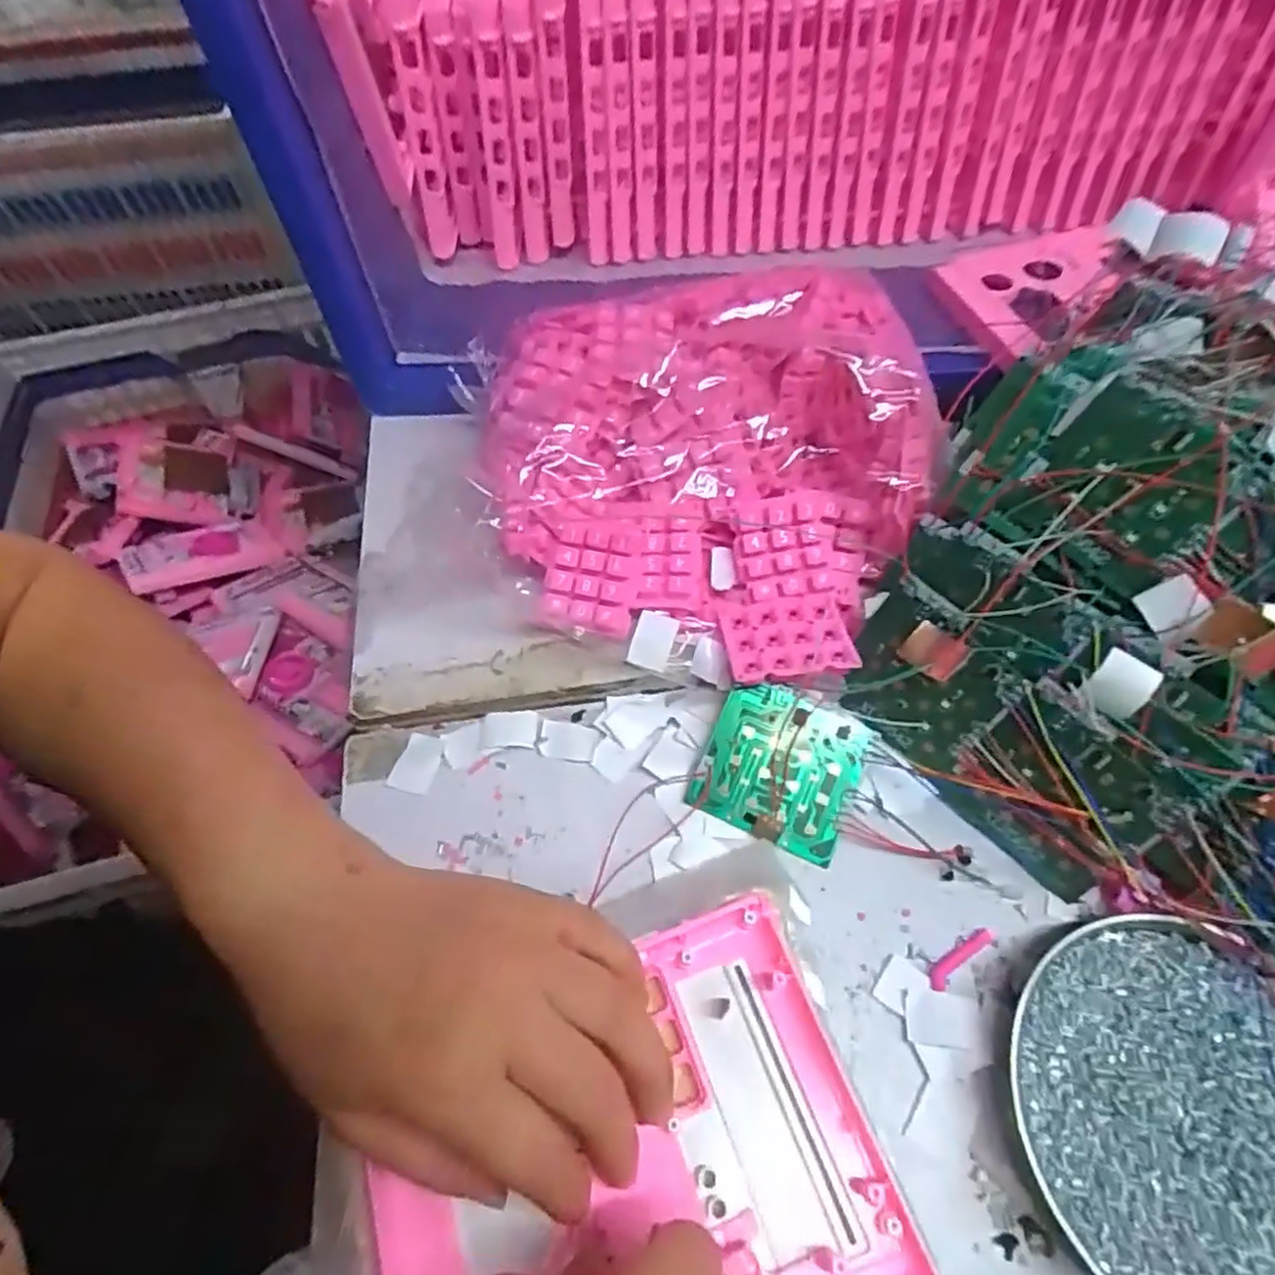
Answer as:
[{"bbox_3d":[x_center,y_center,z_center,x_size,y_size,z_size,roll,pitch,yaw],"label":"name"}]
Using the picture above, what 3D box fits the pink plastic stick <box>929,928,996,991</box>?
[{"bbox_3d":[0.137,0.136,0.305,0.037,0.004,0.009,-34,62,-16],"label":"pink plastic stick"}]

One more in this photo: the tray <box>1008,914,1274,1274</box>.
[{"bbox_3d":[0.208,0.176,0.261,0.130,0.021,0.132,-1,58,2],"label":"tray"}]

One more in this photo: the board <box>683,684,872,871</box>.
[{"bbox_3d":[0.068,0.062,0.344,0.070,0.006,0.069,21,80,14],"label":"board"}]

